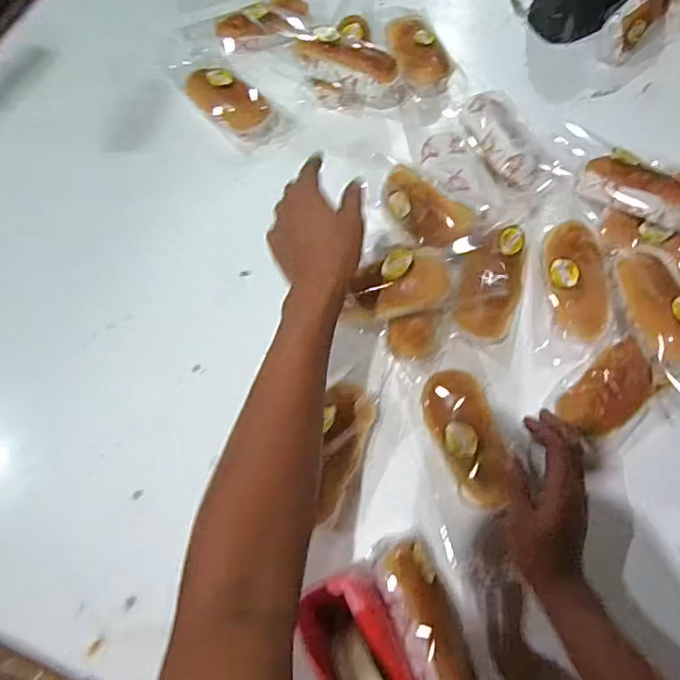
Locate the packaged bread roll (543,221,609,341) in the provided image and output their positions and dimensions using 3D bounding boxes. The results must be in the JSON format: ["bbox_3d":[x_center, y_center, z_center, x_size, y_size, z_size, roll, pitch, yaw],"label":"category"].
[{"bbox_3d":[0.260,-0.065,0.599,0.061,0.039,0.143,0,65,3],"label":"packaged bread roll"}]

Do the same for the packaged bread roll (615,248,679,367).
[{"bbox_3d":[0.323,-0.035,0.546,0.064,0.036,0.142,-3,55,0],"label":"packaged bread roll"}]

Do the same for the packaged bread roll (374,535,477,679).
[{"bbox_3d":[0.083,0.253,0.474,0.061,0.062,0.154,-22,80,-8],"label":"packaged bread roll"}]

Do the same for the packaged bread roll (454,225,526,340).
[{"bbox_3d":[0.167,-0.065,0.600,0.074,0.045,0.120,17,67,11],"label":"packaged bread roll"}]

